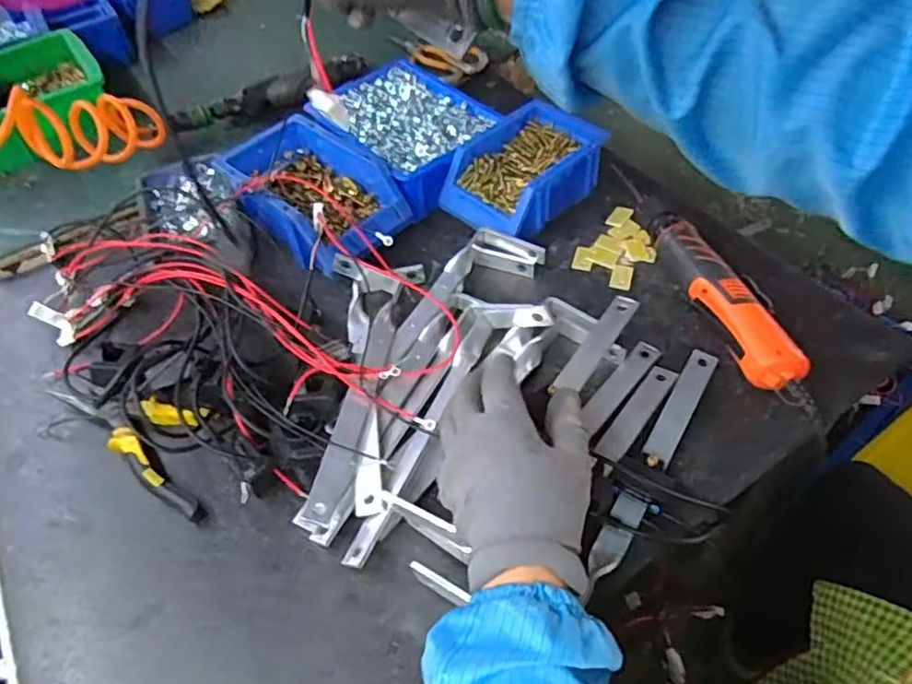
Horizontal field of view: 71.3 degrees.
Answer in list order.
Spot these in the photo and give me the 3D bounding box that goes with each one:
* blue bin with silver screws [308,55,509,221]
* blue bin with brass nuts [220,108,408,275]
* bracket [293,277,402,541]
[{"bbox_3d":[-0.058,-0.237,0.723,0.197,0.060,0.157,36,62,29],"label":"blue bin with silver screws"},{"bbox_3d":[-0.145,-0.151,0.654,0.203,0.068,0.124,34,61,28],"label":"blue bin with brass nuts"},{"bbox_3d":[-0.077,0.042,0.524,0.027,0.022,0.234,8,53,10],"label":"bracket"}]

